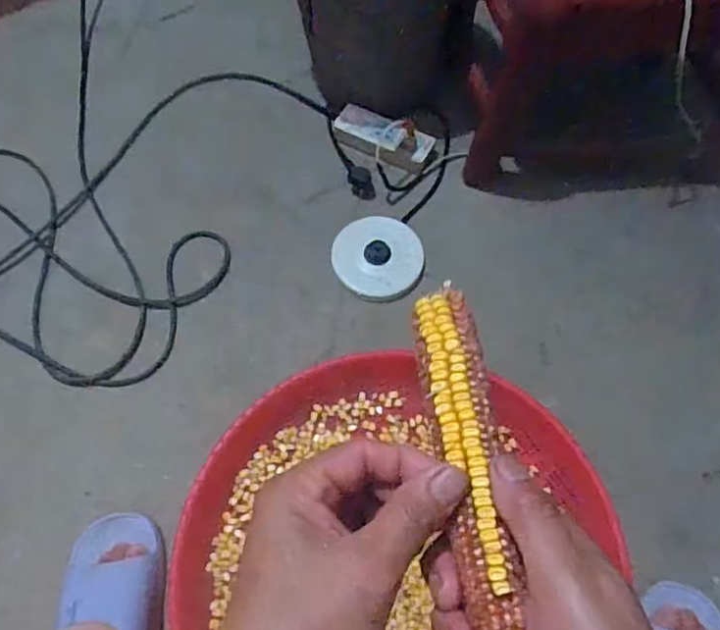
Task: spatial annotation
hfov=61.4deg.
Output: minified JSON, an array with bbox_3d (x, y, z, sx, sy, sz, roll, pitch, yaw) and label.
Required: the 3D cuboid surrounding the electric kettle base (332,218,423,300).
[{"bbox_3d":[0.024,-0.077,0.816,0.117,0.018,0.122,0,67,0],"label":"electric kettle base"}]

